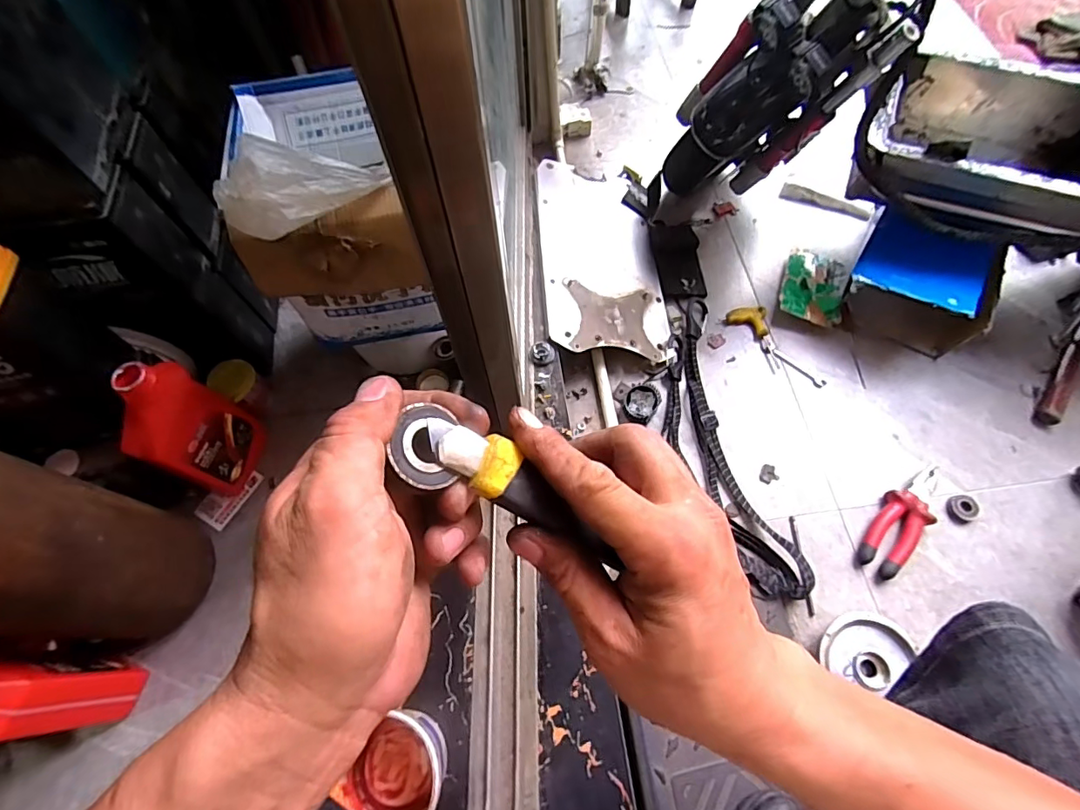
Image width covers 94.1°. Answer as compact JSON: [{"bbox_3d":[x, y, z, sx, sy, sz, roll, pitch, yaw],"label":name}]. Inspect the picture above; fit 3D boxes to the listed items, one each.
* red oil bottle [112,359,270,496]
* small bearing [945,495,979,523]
[{"bbox_3d":[-0.435,0.030,0.620,0.056,0.191,0.108,8,66,5],"label":"red oil bottle"},{"bbox_3d":[0.629,0.154,0.749,0.040,0.012,0.037,0,64,0],"label":"small bearing"}]

